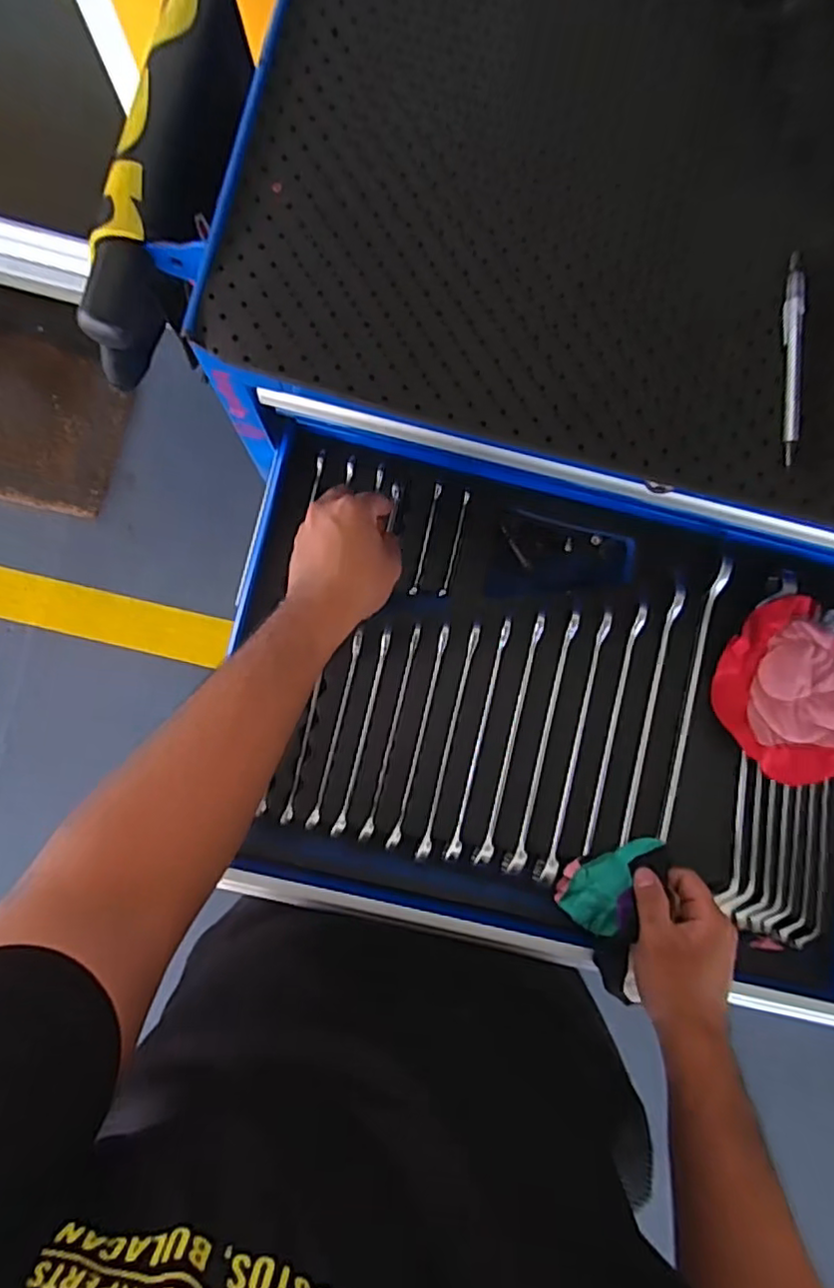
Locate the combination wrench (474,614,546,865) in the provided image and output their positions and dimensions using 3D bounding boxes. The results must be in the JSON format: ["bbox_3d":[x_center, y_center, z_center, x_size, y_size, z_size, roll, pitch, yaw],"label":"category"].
[{"bbox_3d":[0.084,0.083,0.555,0.013,0.013,0.221,15,85,-2],"label":"combination wrench"}]

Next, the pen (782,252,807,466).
[{"bbox_3d":[0.256,-0.194,0.432,0.013,0.007,0.143,5,85,-3],"label":"pen"}]

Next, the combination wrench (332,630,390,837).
[{"bbox_3d":[-0.047,0.078,0.553,0.010,0.007,0.180,15,85,-2],"label":"combination wrench"}]

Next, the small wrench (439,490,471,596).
[{"bbox_3d":[0.035,-0.090,0.574,0.007,0.008,0.096,15,85,-2],"label":"small wrench"}]

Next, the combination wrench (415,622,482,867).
[{"bbox_3d":[0.029,0.086,0.556,0.011,0.016,0.207,15,85,-2],"label":"combination wrench"}]

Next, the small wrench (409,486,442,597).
[{"bbox_3d":[0.009,-0.095,0.574,0.008,0.006,0.103,15,85,-2],"label":"small wrench"}]

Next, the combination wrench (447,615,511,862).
[{"bbox_3d":[0.056,0.084,0.556,0.010,0.015,0.212,14,85,-2],"label":"combination wrench"}]

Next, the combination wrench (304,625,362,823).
[{"bbox_3d":[-0.070,0.074,0.552,0.009,0.012,0.174,15,85,-2],"label":"combination wrench"}]

